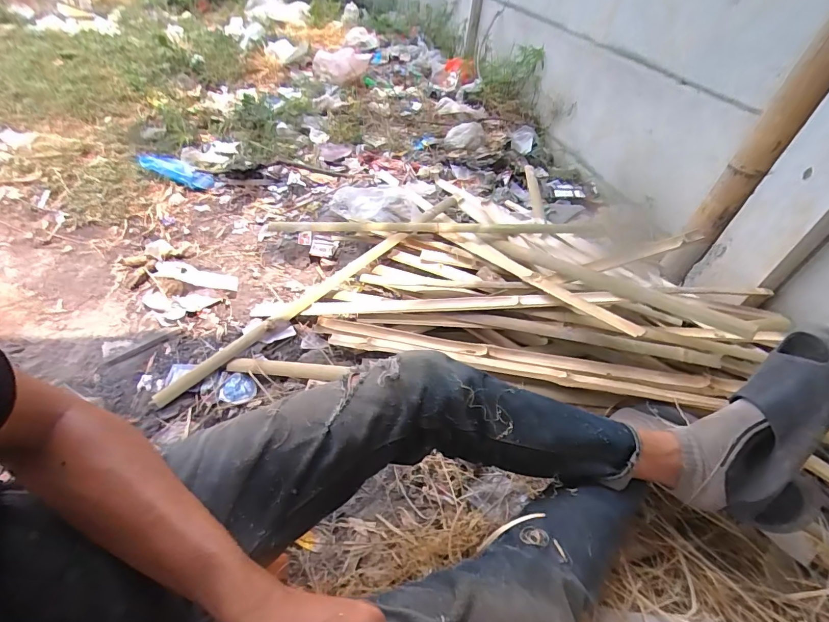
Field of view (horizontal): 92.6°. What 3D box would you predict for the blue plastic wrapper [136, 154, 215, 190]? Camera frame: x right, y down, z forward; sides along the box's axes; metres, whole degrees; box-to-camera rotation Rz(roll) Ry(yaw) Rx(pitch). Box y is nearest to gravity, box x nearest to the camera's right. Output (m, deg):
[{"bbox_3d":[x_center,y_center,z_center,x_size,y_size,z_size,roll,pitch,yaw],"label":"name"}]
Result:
[{"bbox_3d":[-0.789,-0.456,1.302,0.249,0.060,0.101,17,45,9],"label":"blue plastic wrapper"}]

